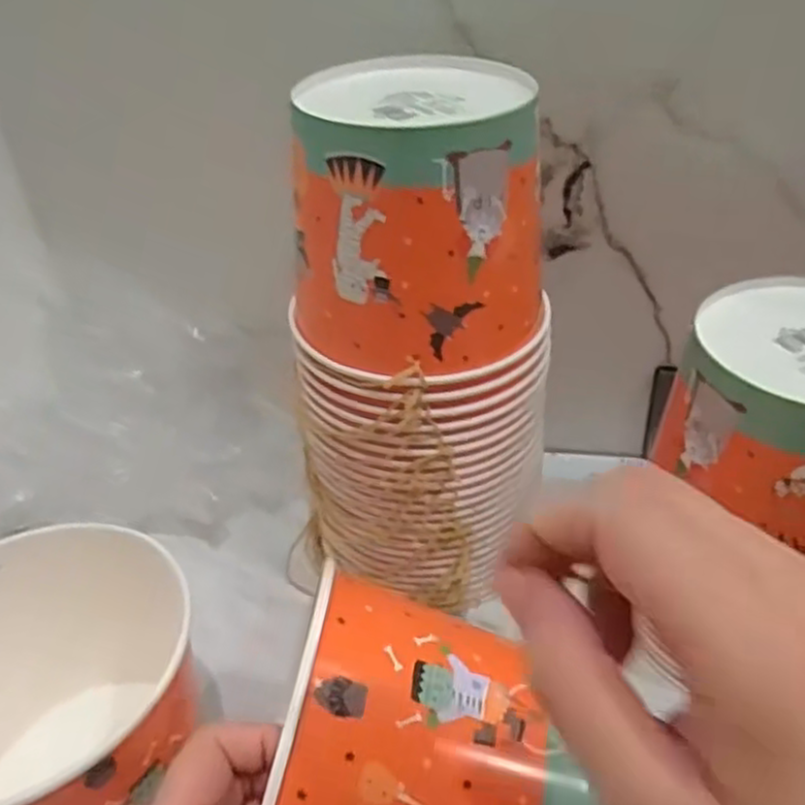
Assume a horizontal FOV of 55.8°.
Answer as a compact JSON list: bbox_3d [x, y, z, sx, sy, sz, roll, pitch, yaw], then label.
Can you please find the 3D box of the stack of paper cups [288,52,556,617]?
[{"bbox_3d":[0.011,-0.031,0.466,0.149,0.303,0.124,7,38,14],"label":"stack of paper cups"}]

